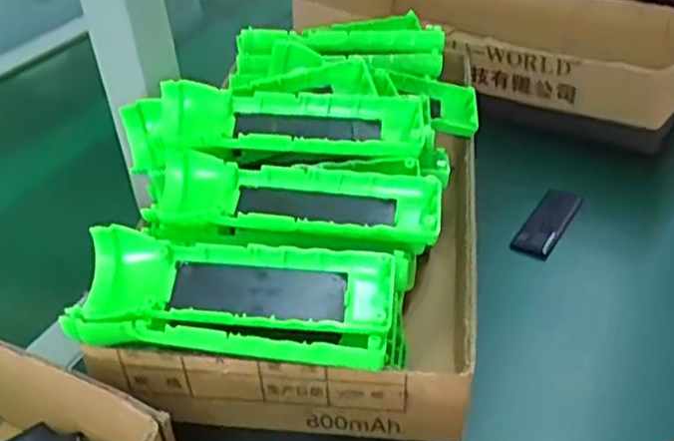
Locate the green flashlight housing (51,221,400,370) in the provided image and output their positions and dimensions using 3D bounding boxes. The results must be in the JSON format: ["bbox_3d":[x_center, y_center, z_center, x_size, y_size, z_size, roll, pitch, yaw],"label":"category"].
[{"bbox_3d":[-0.052,0.040,0.370,0.163,0.037,0.057,0,36,6],"label":"green flashlight housing"}]

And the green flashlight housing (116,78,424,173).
[{"bbox_3d":[-0.042,-0.057,0.439,0.191,0.036,0.056,-2,35,2],"label":"green flashlight housing"}]

